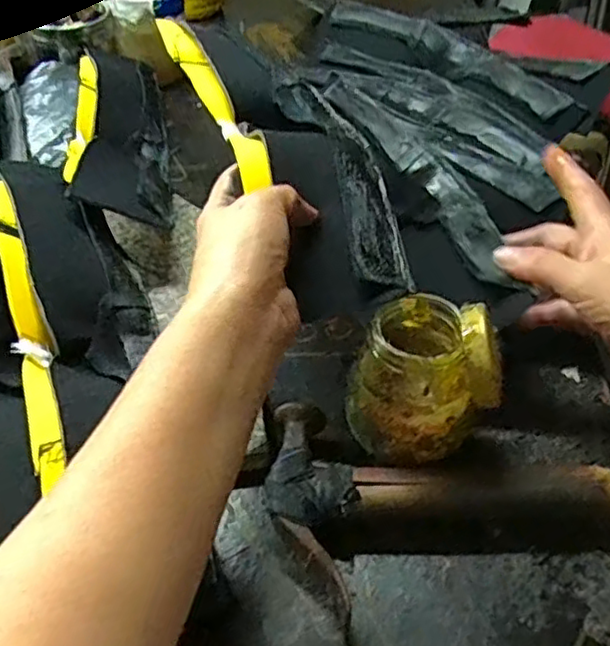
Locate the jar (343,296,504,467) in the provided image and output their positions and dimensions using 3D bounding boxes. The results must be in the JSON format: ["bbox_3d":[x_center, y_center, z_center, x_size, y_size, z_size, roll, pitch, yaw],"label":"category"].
[{"bbox_3d":[0.059,0.028,0.357,0.072,0.069,0.065,-3,47,-3],"label":"jar"}]

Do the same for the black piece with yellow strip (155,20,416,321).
[{"bbox_3d":[-0.012,-0.115,0.416,0.087,0.033,0.259,-19,59,-18],"label":"black piece with yellow strip"}]

